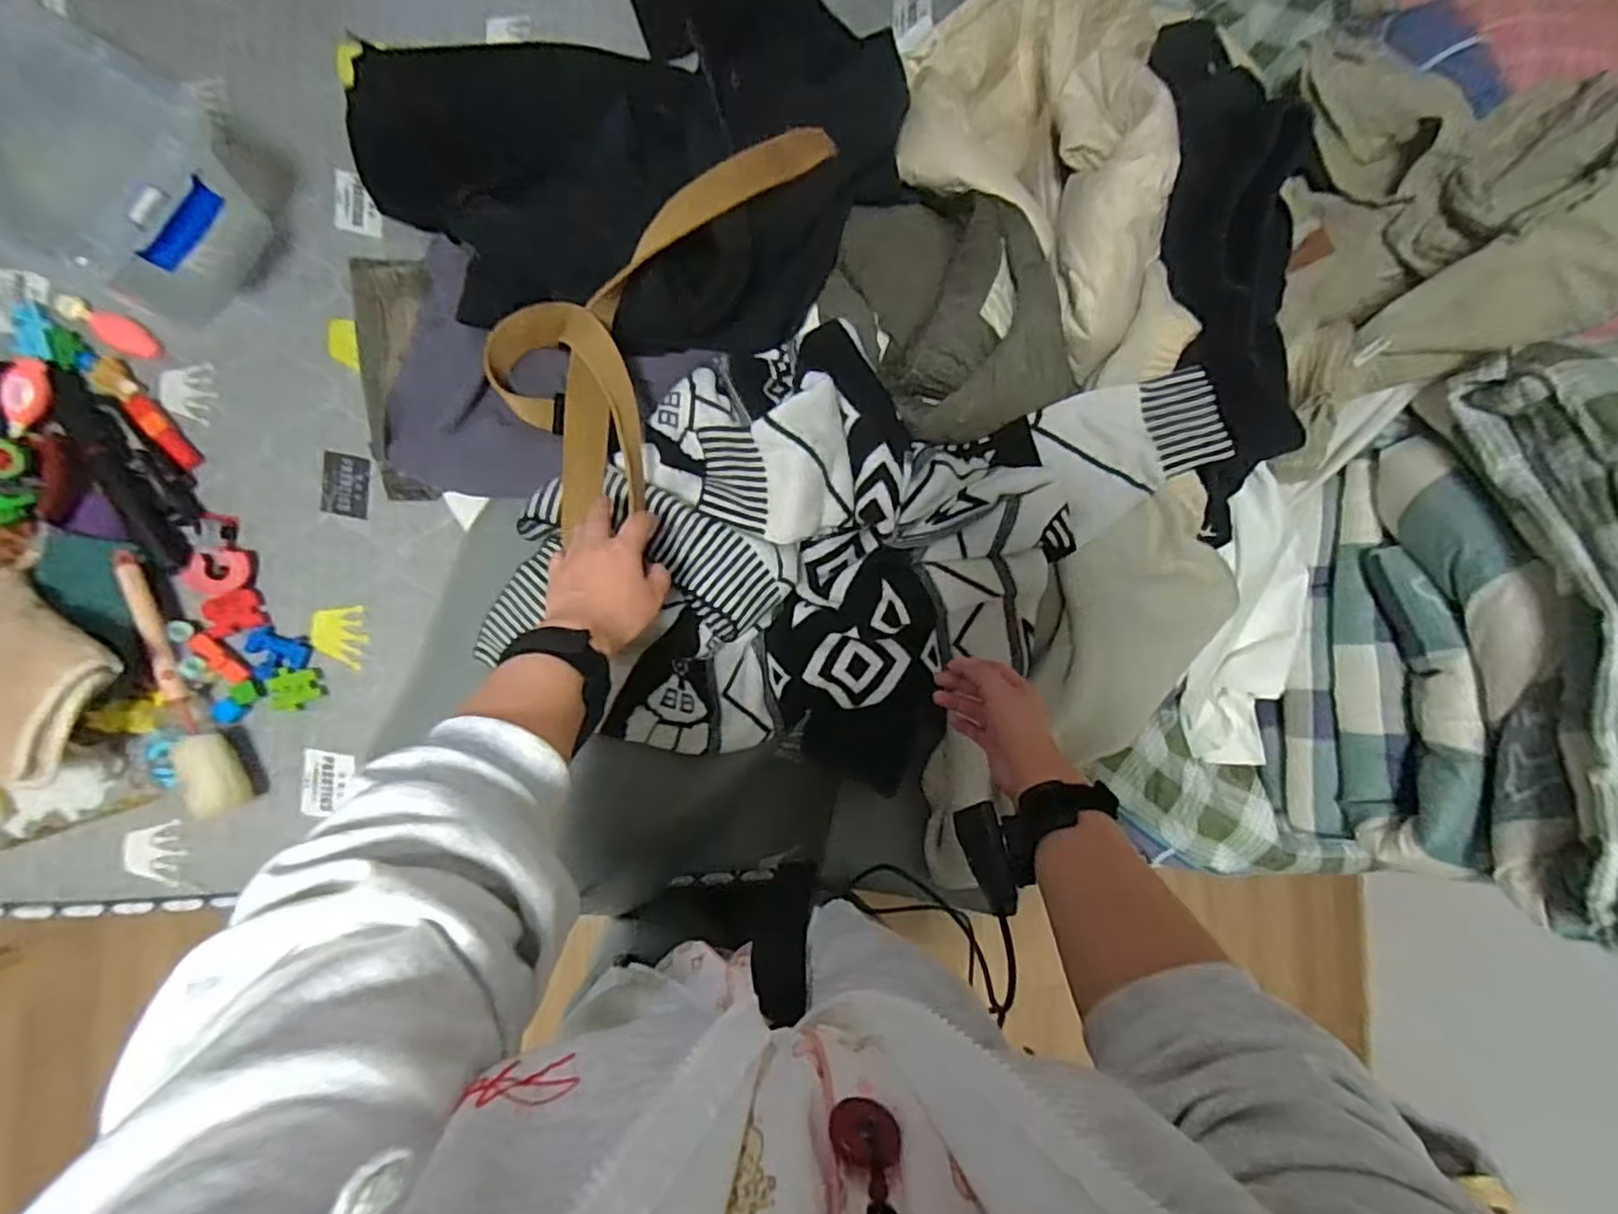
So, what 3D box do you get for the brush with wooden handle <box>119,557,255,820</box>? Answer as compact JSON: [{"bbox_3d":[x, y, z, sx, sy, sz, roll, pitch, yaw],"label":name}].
[{"bbox_3d":[-0.618,0.076,0.685,0.049,0.045,0.267,-19,88,-5],"label":"brush with wooden handle"}]

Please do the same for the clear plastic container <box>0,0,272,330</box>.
[{"bbox_3d":[-0.687,-0.417,0.649,0.293,0.162,0.189,22,85,-2],"label":"clear plastic container"}]

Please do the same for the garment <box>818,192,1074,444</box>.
[{"bbox_3d":[0.135,-0.281,0.656,0.197,0.065,0.241,-25,88,-5],"label":"garment"}]

